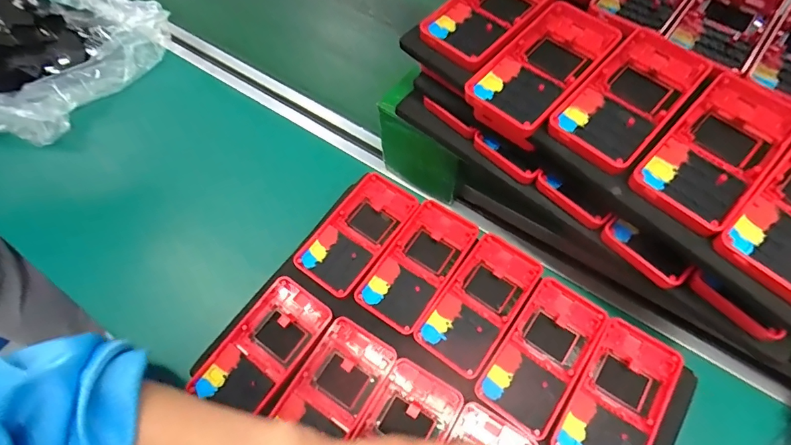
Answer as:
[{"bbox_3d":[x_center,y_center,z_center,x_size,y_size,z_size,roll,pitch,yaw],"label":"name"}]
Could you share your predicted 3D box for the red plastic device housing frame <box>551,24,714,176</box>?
[{"bbox_3d":[0.173,-0.092,0.318,0.061,0.015,0.132,41,69,20],"label":"red plastic device housing frame"}]

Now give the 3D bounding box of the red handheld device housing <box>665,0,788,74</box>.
[{"bbox_3d":[0.268,-0.163,0.354,0.061,0.016,0.127,35,67,18],"label":"red handheld device housing"}]

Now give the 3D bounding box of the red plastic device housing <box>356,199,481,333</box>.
[{"bbox_3d":[0.022,0.036,0.394,0.060,0.012,0.122,32,66,16],"label":"red plastic device housing"}]

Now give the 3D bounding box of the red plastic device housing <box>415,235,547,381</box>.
[{"bbox_3d":[0.075,0.067,0.379,0.060,0.015,0.124,34,67,17],"label":"red plastic device housing"}]

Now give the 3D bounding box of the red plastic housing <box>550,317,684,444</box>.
[{"bbox_3d":[0.174,0.140,0.341,0.061,0.016,0.121,32,66,16],"label":"red plastic housing"}]

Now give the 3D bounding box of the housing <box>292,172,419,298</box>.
[{"bbox_3d":[-0.033,0.007,0.410,0.064,0.012,0.126,32,66,16],"label":"housing"}]

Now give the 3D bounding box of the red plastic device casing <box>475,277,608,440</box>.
[{"bbox_3d":[0.122,0.108,0.361,0.060,0.020,0.122,33,67,17],"label":"red plastic device casing"}]

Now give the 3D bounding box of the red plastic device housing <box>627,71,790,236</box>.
[{"bbox_3d":[0.220,-0.051,0.294,0.129,0.016,0.061,-41,69,-19],"label":"red plastic device housing"}]

